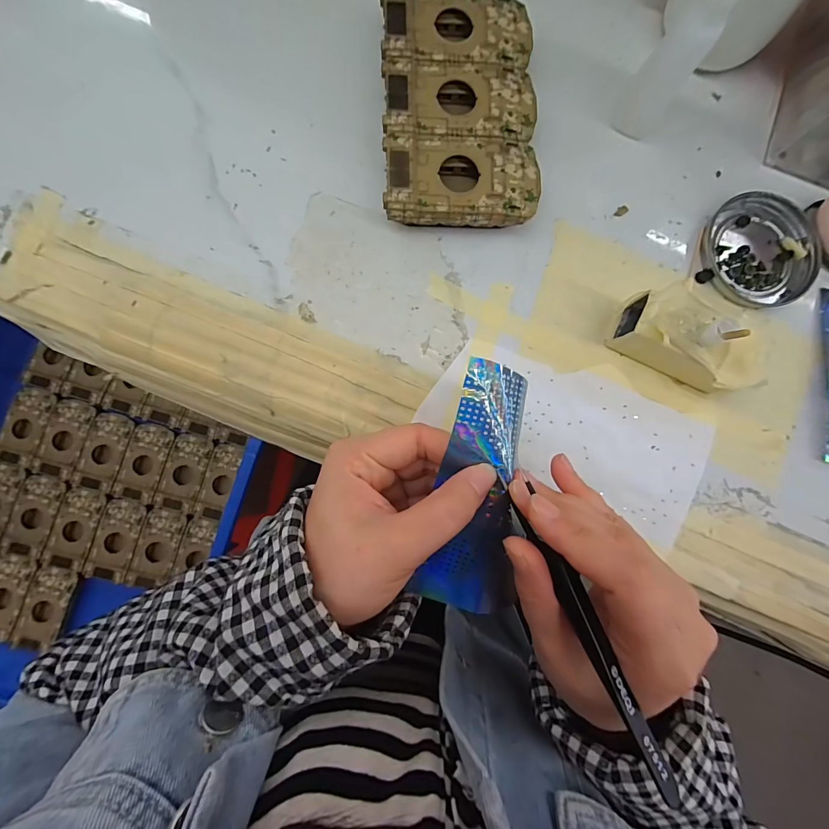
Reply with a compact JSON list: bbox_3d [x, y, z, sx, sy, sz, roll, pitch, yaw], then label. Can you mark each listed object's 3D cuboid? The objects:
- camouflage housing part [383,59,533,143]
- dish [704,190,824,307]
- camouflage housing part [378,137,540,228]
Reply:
[{"bbox_3d":[0.029,-0.196,0.254,0.095,0.027,0.053,-1,85,-4],"label":"camouflage housing part"},{"bbox_3d":[0.239,-0.114,0.268,0.079,0.007,0.076,0,85,-3],"label":"dish"},{"bbox_3d":[0.030,-0.145,0.249,0.095,0.026,0.051,-2,85,-4],"label":"camouflage housing part"}]

